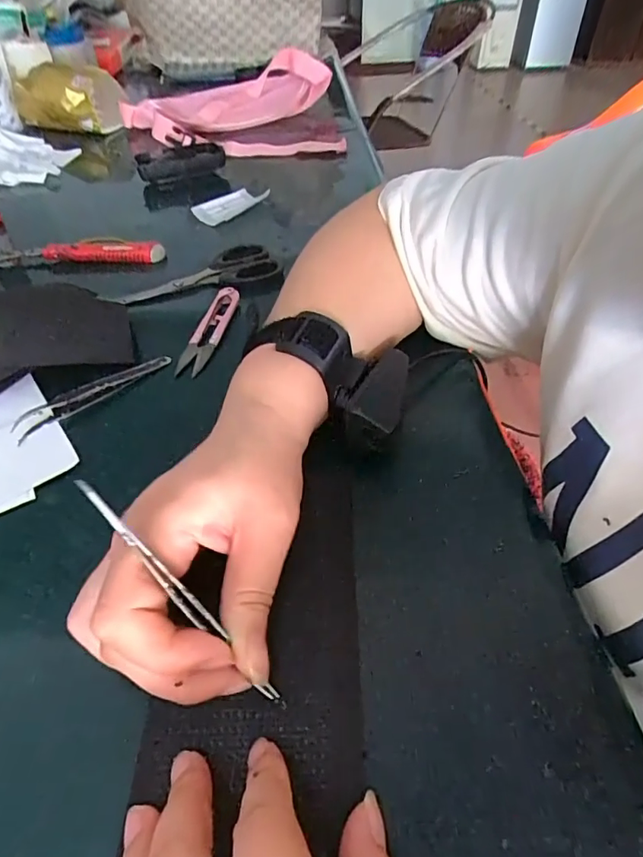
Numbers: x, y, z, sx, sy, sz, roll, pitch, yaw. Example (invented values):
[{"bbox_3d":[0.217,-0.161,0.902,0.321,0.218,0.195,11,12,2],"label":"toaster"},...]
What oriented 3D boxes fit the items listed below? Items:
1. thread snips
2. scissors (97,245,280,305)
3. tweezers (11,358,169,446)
[{"bbox_3d":[-0.088,-0.079,0.387,0.024,0.012,0.097,9,47,10],"label":"thread snips"},{"bbox_3d":[-0.118,-0.140,0.447,0.155,0.014,0.055,-12,47,-11],"label":"scissors"},{"bbox_3d":[-0.155,-0.027,0.338,0.013,0.010,0.110,35,56,29],"label":"tweezers"}]

